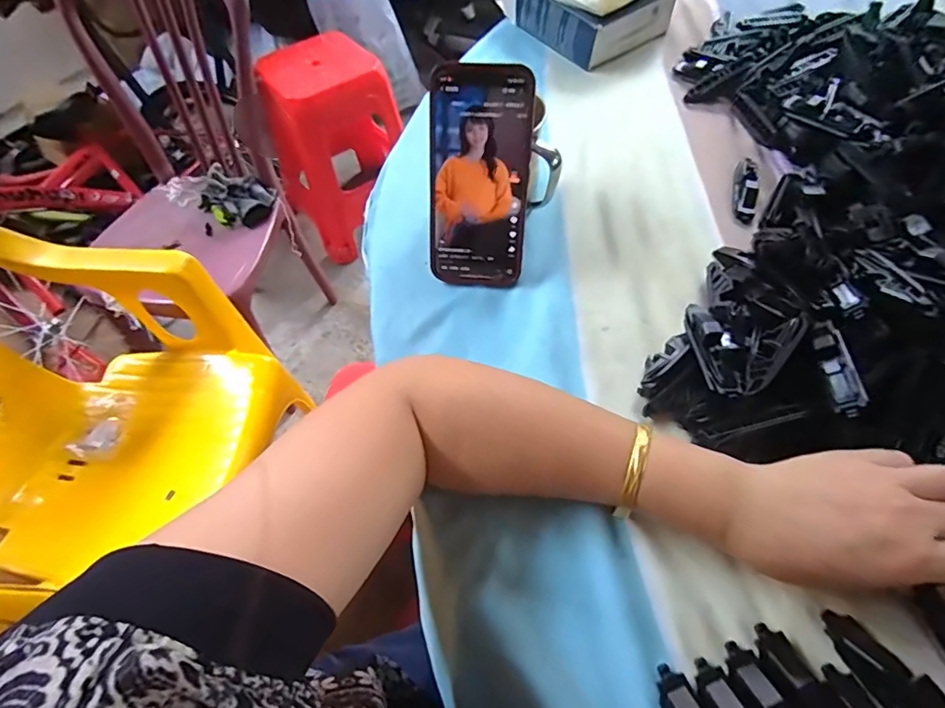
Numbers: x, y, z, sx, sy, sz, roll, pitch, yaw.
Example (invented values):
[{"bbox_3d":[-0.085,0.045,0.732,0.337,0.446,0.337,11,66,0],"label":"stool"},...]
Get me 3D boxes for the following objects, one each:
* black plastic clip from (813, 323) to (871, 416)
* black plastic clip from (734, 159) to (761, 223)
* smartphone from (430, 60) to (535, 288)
[{"bbox_3d":[0.228,0.005,0.304,0.022,0.013,0.078,12,47,10],"label":"black plastic clip"},{"bbox_3d":[0.251,-0.153,0.446,0.018,0.016,0.070,10,60,9],"label":"black plastic clip"},{"bbox_3d":[0.005,-0.132,0.376,0.075,0.159,0.006,5,24,6],"label":"smartphone"}]

